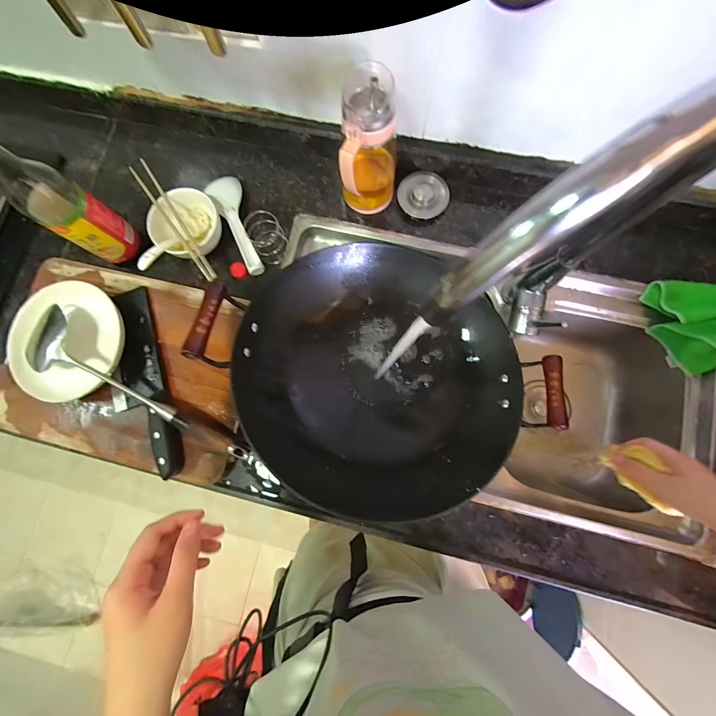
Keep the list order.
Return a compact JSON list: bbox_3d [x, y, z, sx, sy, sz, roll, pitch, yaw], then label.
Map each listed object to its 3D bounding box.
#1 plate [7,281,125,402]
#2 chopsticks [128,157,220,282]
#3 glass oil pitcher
[{"bbox_3d":[-0.425,-0.023,0.474,0.159,0.044,0.159,0,80,0],"label":"plate"},{"bbox_3d":[-0.283,-0.209,0.495,0.024,0.016,0.232,-34,81,-6],"label":"chopsticks"},{"bbox_3d":[0.019,-0.289,0.466,0.076,0.191,0.105,5,80,1],"label":"glass oil pitcher"}]

